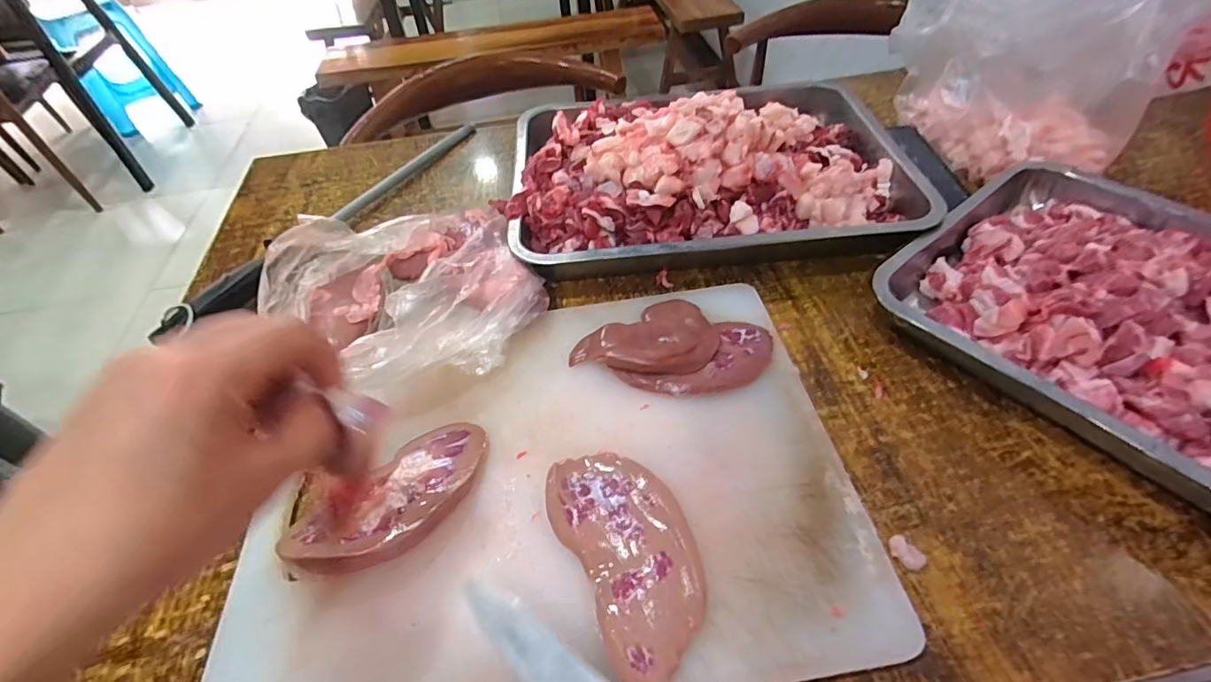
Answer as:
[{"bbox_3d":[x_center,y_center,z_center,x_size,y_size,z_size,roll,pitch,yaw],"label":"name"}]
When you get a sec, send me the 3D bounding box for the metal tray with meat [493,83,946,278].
[{"bbox_3d":[0.098,-0.188,0.520,0.385,0.080,0.259,-6,50,-1],"label":"metal tray with meat"}]

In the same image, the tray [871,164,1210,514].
[{"bbox_3d":[0.432,0.004,0.360,0.278,0.060,0.393,-34,56,-22],"label":"tray"}]

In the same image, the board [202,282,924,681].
[{"bbox_3d":[-0.038,0.083,0.351,0.377,0.021,0.283,-9,50,-3],"label":"board"}]

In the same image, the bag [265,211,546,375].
[{"bbox_3d":[-0.159,-0.048,0.423,0.197,0.084,0.185,-25,53,-15],"label":"bag"}]

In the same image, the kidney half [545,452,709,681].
[{"bbox_3d":[0.016,0.123,0.311,0.072,0.015,0.129,-23,52,-14],"label":"kidney half"}]

